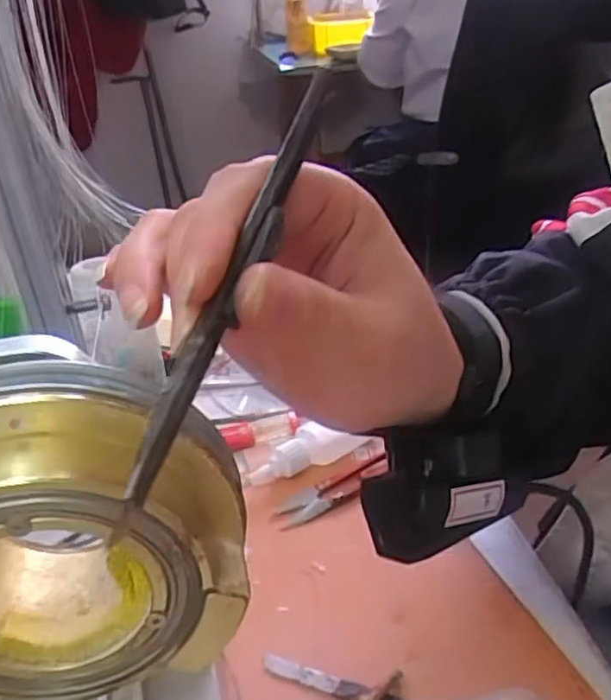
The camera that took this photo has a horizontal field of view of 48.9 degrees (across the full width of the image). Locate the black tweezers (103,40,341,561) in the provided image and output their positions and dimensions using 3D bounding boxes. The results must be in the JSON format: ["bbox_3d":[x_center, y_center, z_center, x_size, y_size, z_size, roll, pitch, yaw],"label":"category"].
[{"bbox_3d":[-0.017,-0.020,0.168,0.006,0.009,0.136,14,70,23],"label":"black tweezers"}]

